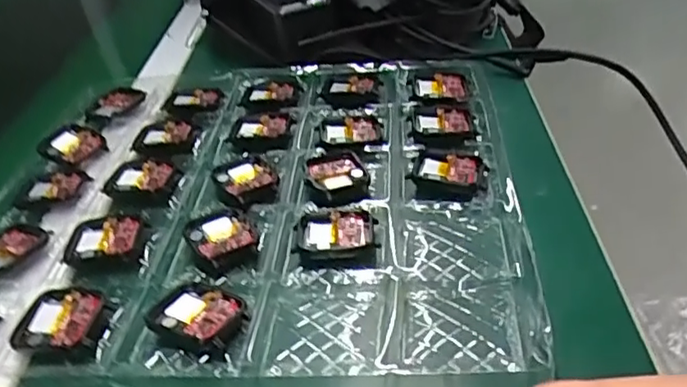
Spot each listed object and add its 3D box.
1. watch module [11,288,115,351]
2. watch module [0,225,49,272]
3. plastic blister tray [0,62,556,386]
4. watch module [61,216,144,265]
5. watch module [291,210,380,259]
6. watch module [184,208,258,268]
[{"bbox_3d":[-0.143,0.064,0.319,0.047,0.010,0.036,1,37,8],"label":"watch module"},{"bbox_3d":[-0.204,0.033,0.378,0.031,0.004,0.042,18,42,27],"label":"watch module"},{"bbox_3d":[-0.069,-0.005,0.406,0.337,0.020,0.313,0,37,6],"label":"plastic blister tray"},{"bbox_3d":[-0.141,0.028,0.369,0.042,0.010,0.035,-8,37,-4],"label":"watch module"},{"bbox_3d":[-0.004,0.024,0.357,0.046,0.008,0.038,1,37,7],"label":"watch module"},{"bbox_3d":[-0.071,0.025,0.364,0.038,0.009,0.040,-24,41,-24],"label":"watch module"}]

